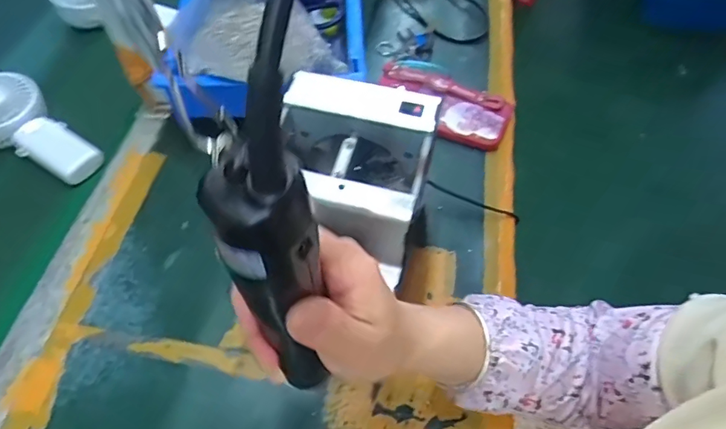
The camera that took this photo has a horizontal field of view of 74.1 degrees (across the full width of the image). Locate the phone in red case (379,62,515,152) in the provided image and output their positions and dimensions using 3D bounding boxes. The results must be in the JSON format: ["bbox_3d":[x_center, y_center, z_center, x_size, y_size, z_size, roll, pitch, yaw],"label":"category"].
[{"bbox_3d":[0.093,-0.130,0.577,0.161,0.023,0.081,21,65,6],"label":"phone in red case"}]

